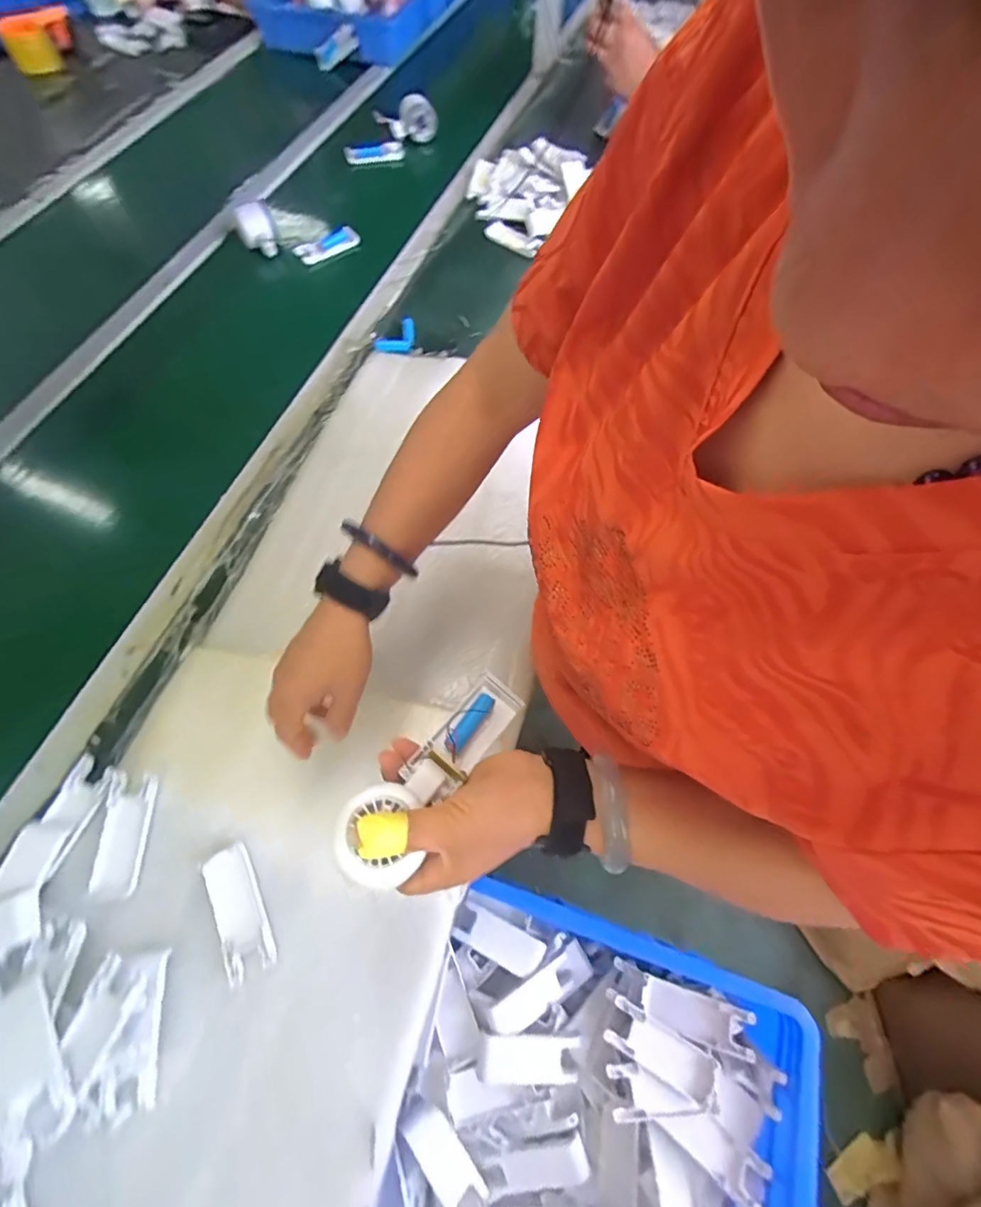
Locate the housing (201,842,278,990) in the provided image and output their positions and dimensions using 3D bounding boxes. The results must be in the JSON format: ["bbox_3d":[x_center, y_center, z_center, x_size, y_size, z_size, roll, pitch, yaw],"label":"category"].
[{"bbox_3d":[-0.223,0.270,0.435,0.043,0.010,0.101,-24,68,-11],"label":"housing"}]

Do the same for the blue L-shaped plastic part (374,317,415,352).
[{"bbox_3d":[-0.136,-0.409,0.753,0.041,0.016,0.085,28,68,12],"label":"blue L-shaped plastic part"}]

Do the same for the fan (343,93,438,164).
[{"bbox_3d":[-0.204,-0.931,0.983,0.193,0.079,0.063,-26,68,-12],"label":"fan"}]

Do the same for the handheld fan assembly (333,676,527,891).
[{"bbox_3d":[-0.035,0.113,0.339,0.048,0.026,0.168,34,42,14],"label":"handheld fan assembly"}]

